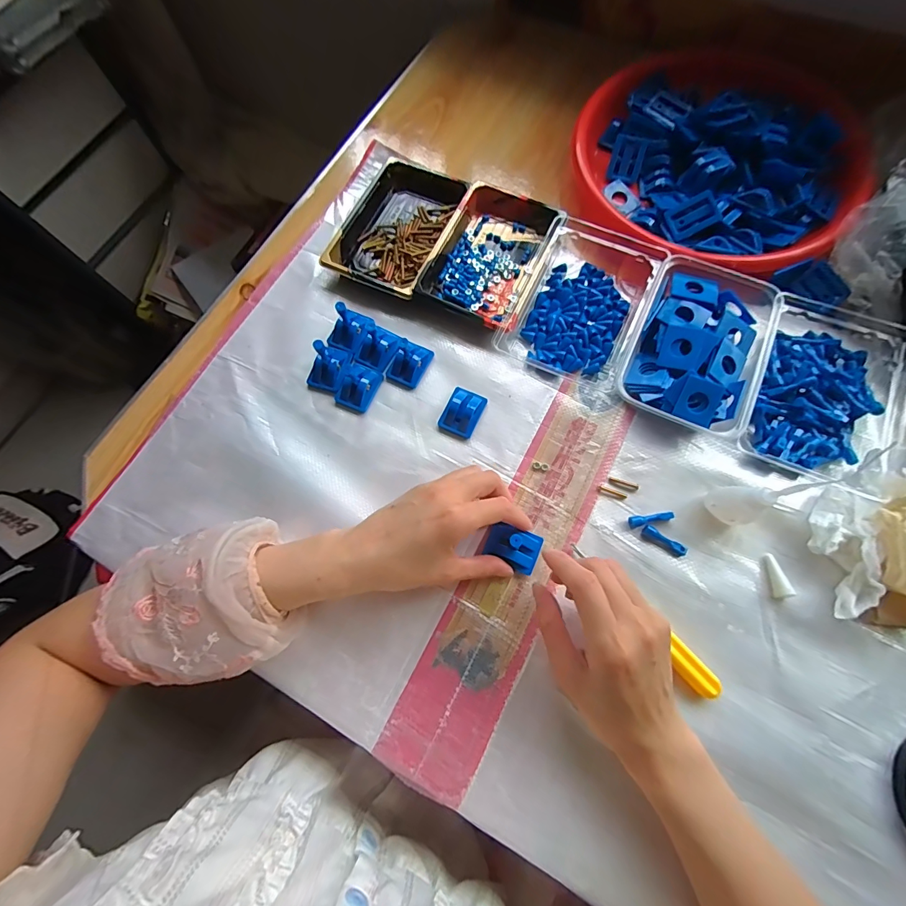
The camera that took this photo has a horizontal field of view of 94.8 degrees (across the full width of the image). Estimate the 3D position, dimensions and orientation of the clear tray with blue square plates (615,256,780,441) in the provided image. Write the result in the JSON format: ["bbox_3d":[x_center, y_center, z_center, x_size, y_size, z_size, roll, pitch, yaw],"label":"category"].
[{"bbox_3d":[0.224,-0.098,0.390,0.108,0.036,0.162,24,75,9],"label":"clear tray with blue square plates"}]

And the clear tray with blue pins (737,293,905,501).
[{"bbox_3d":[0.333,-0.065,0.376,0.120,0.036,0.186,23,74,9],"label":"clear tray with blue pins"}]

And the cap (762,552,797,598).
[{"bbox_3d":[0.264,0.100,0.339,0.013,0.011,0.035,-5,72,1],"label":"cap"}]

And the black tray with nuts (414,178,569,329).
[{"bbox_3d":[0.041,-0.208,0.434,0.107,0.028,0.165,24,75,9],"label":"black tray with nuts"}]

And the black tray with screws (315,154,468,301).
[{"bbox_3d":[-0.061,-0.248,0.456,0.109,0.022,0.163,24,75,9],"label":"black tray with screws"}]

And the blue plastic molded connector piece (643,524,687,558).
[{"bbox_3d":[0.179,0.074,0.352,0.037,0.007,0.011,28,75,10],"label":"blue plastic molded connector piece"}]

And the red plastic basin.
[{"bbox_3d":[0.287,-0.326,0.447,0.283,0.057,0.273,-1,72,2],"label":"red plastic basin"}]

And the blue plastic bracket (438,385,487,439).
[{"bbox_3d":[0.009,-0.040,0.395,0.034,0.015,0.045,26,75,10],"label":"blue plastic bracket"}]

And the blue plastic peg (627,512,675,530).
[{"bbox_3d":[0.173,0.057,0.361,0.039,0.006,0.010,-10,72,-1],"label":"blue plastic peg"}]

